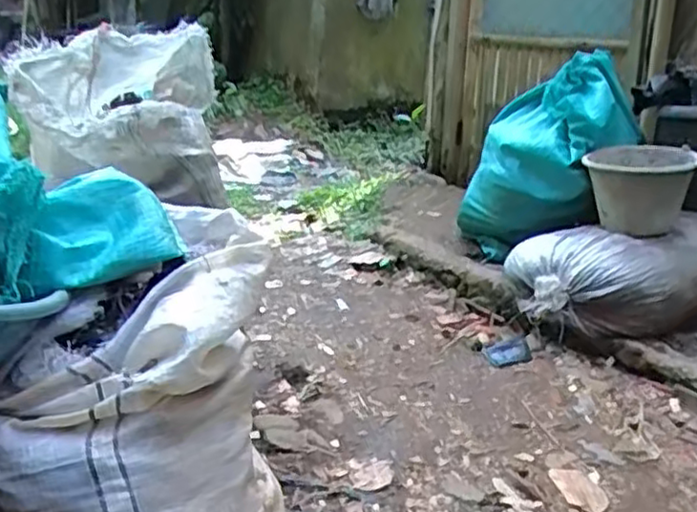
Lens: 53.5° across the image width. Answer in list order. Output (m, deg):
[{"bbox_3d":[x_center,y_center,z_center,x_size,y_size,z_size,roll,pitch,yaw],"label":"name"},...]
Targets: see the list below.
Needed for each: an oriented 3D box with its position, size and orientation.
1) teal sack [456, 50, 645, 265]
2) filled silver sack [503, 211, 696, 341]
[{"bbox_3d":[0.508,-0.237,1.809,0.231,0.501,0.396,-12,24,-32],"label":"teal sack"},{"bbox_3d":[0.712,0.013,1.648,0.671,0.195,0.339,-10,23,-27],"label":"filled silver sack"}]

